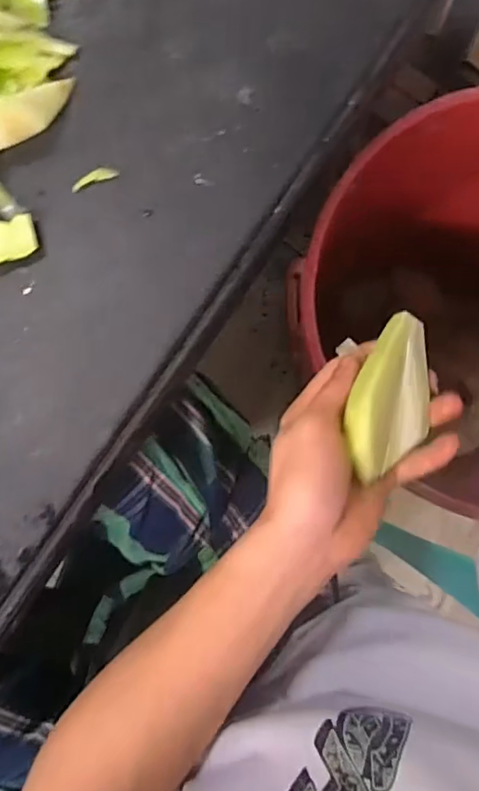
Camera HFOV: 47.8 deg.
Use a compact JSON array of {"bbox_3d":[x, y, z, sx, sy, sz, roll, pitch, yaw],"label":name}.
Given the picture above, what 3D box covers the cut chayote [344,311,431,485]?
[{"bbox_3d":[0.095,0.002,0.327,0.052,0.037,0.096,17,87,0],"label":"cut chayote"}]

